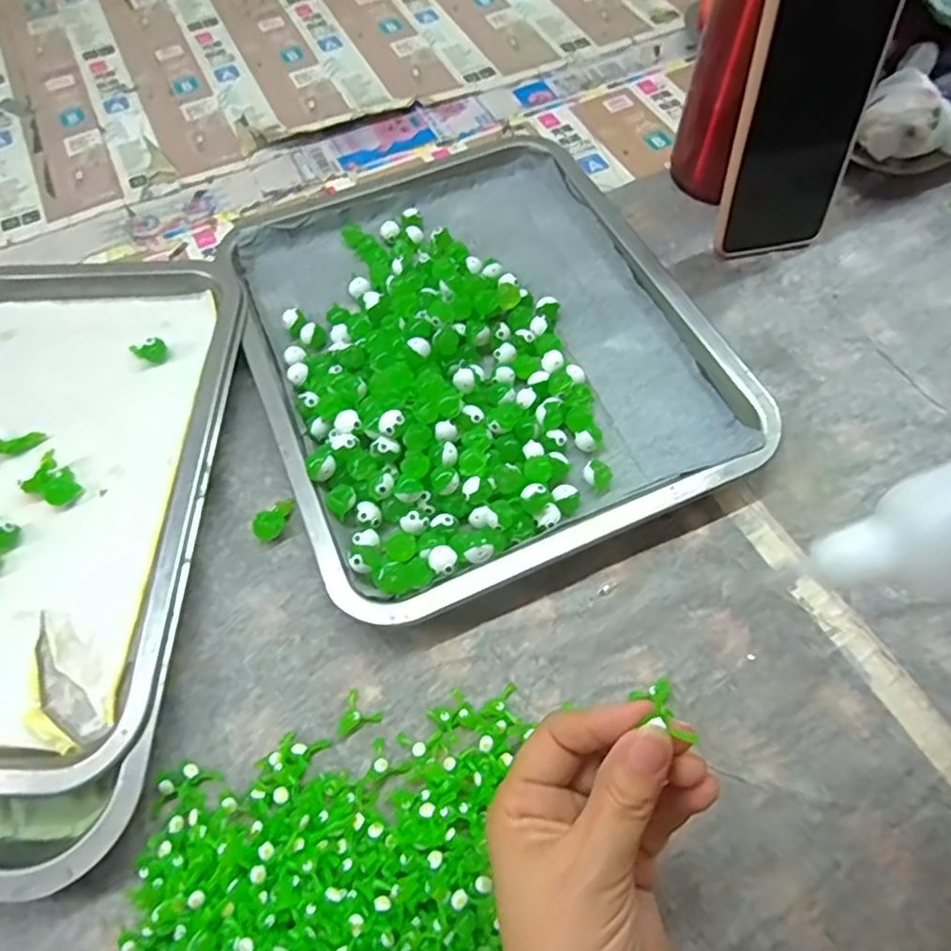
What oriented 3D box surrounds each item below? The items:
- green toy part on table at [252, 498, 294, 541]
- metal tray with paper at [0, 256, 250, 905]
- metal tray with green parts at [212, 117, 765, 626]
[{"bbox_3d":[-0.108,0.024,0.347,0.014,0.012,0.026,39,70,19],"label":"green toy part on table"},{"bbox_3d":[-0.292,0.020,0.348,0.290,0.024,0.349,0,62,1],"label":"metal tray with paper"},{"bbox_3d":[-0.010,-0.103,0.402,0.258,0.032,0.340,-22,64,-10],"label":"metal tray with green parts"}]

